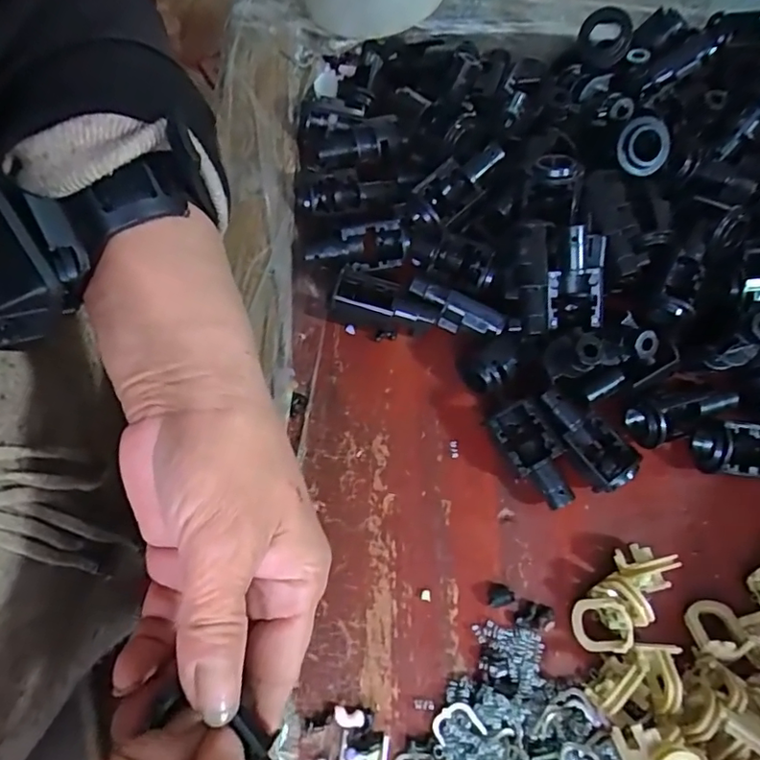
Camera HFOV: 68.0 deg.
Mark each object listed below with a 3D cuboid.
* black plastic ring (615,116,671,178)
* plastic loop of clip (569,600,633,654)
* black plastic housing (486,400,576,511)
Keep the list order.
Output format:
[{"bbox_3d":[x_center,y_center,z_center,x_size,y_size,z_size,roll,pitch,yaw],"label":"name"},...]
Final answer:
[{"bbox_3d":[0.131,-0.116,0.281,0.026,0.007,0.026,-1,104,-3],"label":"black plastic ring"},{"bbox_3d":[0.095,0.105,0.241,0.026,0.004,0.021,-17,68,38],"label":"plastic loop of clip"},{"bbox_3d":[0.073,0.034,0.259,0.026,0.021,0.048,-29,74,-16],"label":"black plastic housing"}]

